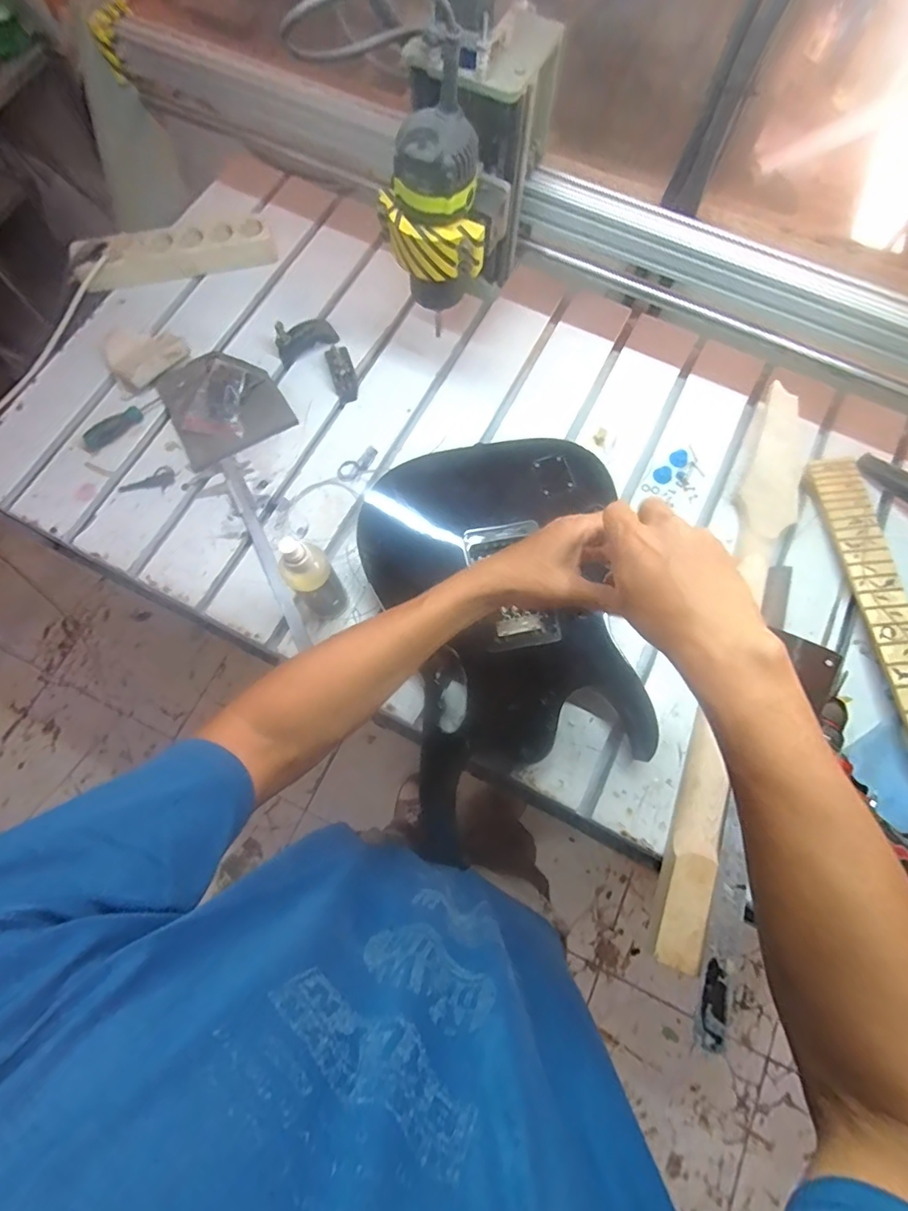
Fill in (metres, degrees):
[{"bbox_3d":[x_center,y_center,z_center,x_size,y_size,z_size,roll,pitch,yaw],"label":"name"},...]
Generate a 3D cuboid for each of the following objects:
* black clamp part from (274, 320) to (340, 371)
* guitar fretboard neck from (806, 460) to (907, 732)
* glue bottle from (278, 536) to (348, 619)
[{"bbox_3d":[-0.214,-0.391,0.753,0.089,0.046,0.054,-24,75,-7],"label":"black clamp part"},{"bbox_3d":[0.512,0.047,0.604,0.055,0.013,0.490,-7,71,5],"label":"guitar fretboard neck"},{"bbox_3d":[-0.157,-0.028,0.574,0.059,0.173,0.047,-31,76,-9],"label":"glue bottle"}]

